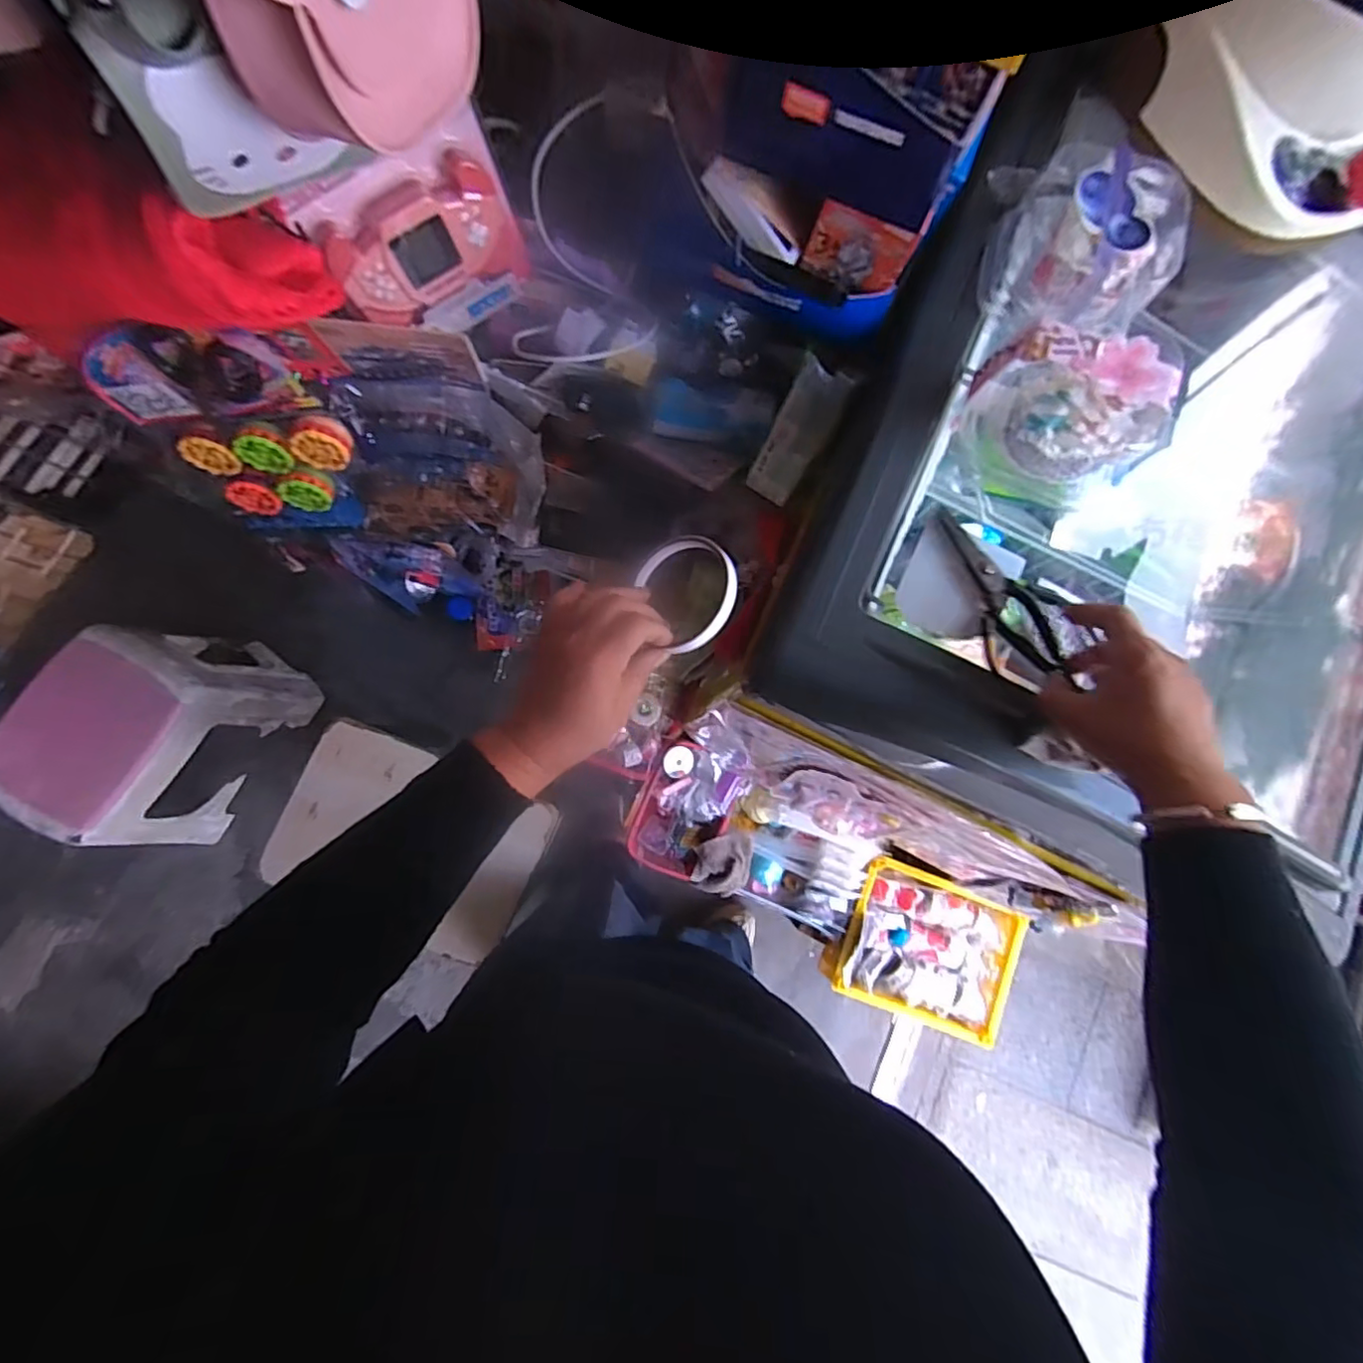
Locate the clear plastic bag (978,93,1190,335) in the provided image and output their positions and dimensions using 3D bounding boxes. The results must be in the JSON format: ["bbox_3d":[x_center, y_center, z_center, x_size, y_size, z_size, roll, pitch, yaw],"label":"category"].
[{"bbox_3d":[0.315,-0.348,0.475,0.119,0.077,0.148,5,83,-5],"label":"clear plastic bag"}]

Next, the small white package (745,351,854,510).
[{"bbox_3d":[0.108,-0.231,0.572,0.049,0.125,0.019,28,40,-2],"label":"small white package"}]

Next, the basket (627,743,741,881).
[{"bbox_3d":[0.006,0.214,1.024,0.145,0.079,0.213,22,82,-2],"label":"basket"}]

